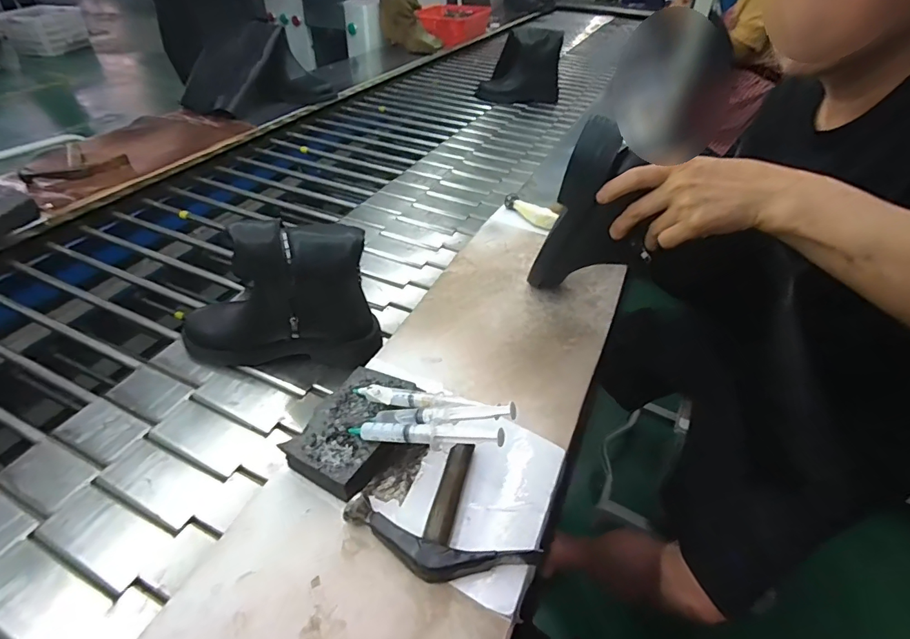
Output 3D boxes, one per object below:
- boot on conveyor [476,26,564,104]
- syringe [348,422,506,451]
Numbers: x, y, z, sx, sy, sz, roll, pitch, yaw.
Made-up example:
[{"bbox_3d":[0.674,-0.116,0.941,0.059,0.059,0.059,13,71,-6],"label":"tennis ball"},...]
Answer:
[{"bbox_3d":[0.214,-0.843,1.545,0.264,0.199,0.113,0,40,-6],"label":"boot on conveyor"},{"bbox_3d":[-0.032,0.102,0.415,0.156,0.014,0.020,-4,37,25],"label":"syringe"}]

